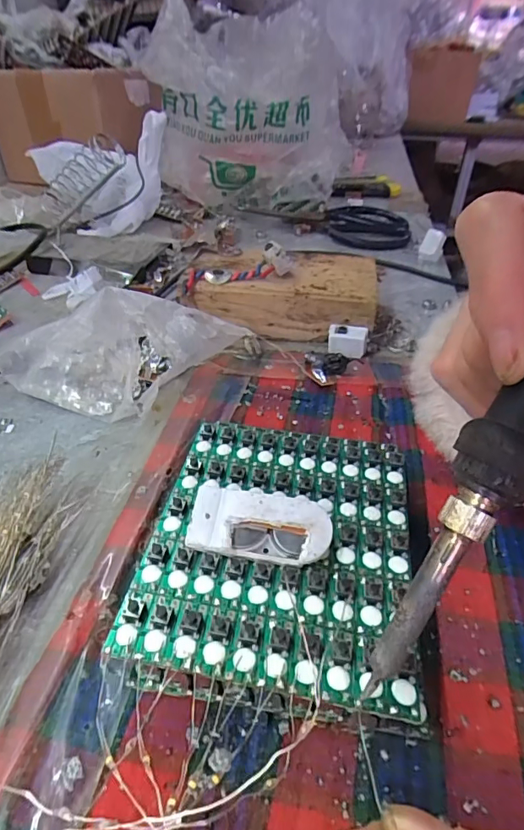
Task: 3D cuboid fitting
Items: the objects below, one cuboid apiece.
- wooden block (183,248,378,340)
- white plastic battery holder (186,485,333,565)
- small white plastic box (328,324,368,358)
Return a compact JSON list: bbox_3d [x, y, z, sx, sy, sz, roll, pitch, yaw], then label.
[{"bbox_3d":[0.018,-0.096,0.374,0.134,0.042,0.080,6,39,5],"label":"wooden block"},{"bbox_3d":[-0.001,0.041,0.176,0.050,0.010,0.024,6,63,5],"label":"white plastic battery holder"},{"bbox_3d":[0.060,-0.053,0.336,0.026,0.018,0.016,10,39,9],"label":"small white plastic box"}]

